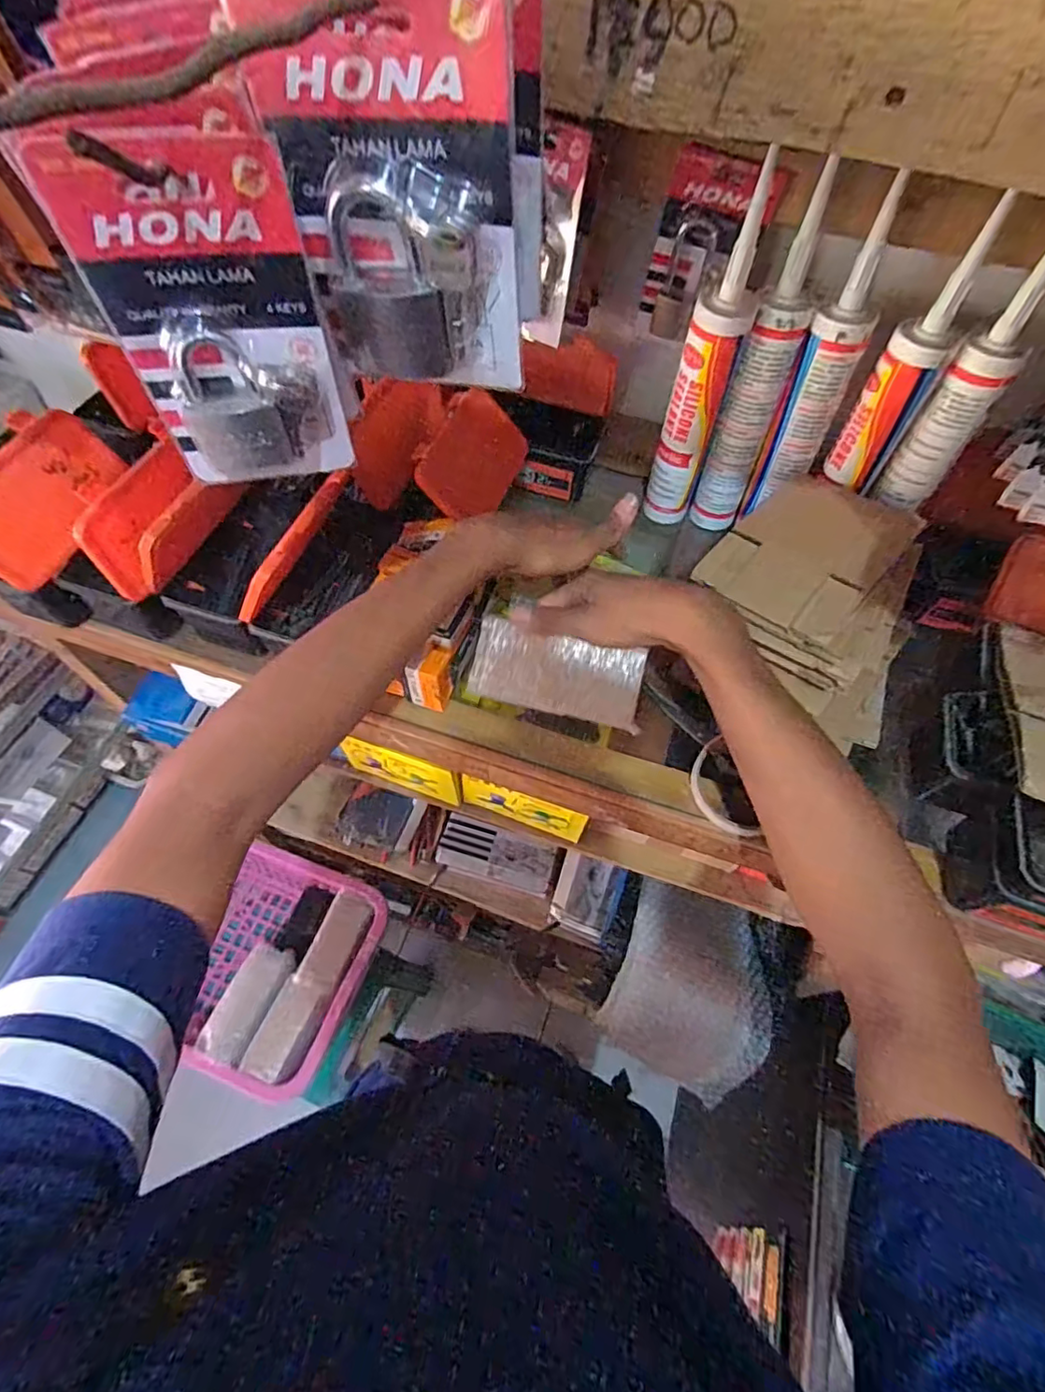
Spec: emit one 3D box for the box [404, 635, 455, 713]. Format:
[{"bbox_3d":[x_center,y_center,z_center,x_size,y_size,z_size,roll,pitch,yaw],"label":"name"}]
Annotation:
[{"bbox_3d":[-0.076,-0.018,0.489,0.030,0.047,0.043,19,60,8],"label":"box"}]

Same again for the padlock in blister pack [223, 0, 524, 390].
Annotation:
[{"bbox_3d":[-0.041,-0.163,0.198,0.079,0.110,0.024,16,60,7],"label":"padlock in blister pack"}]

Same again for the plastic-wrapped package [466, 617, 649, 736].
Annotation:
[{"bbox_3d":[0.026,-0.017,0.449,0.130,0.010,0.060,13,98,5],"label":"plastic-wrapped package"}]

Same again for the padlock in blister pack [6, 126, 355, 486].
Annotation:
[{"bbox_3d":[-0.101,-0.121,0.199,0.063,0.103,0.025,-1,59,-3],"label":"padlock in blister pack"}]

